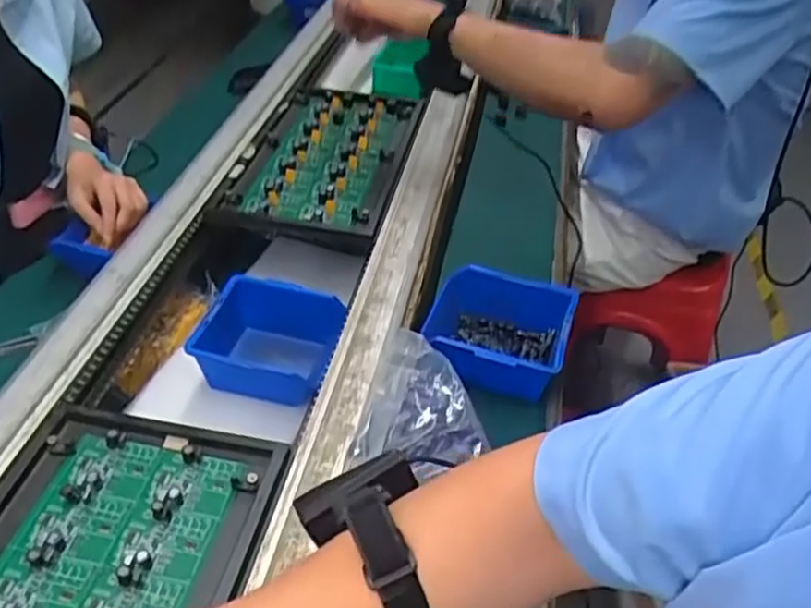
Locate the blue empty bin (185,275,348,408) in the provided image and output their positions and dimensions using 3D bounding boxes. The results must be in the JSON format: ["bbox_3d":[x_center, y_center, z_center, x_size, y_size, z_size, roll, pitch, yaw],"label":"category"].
[{"bbox_3d":[-0.134,0.044,0.730,0.141,0.091,0.112,6,37,8],"label":"blue empty bin"}]

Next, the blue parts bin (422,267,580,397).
[{"bbox_3d":[0.086,0.027,0.695,0.133,0.068,0.120,8,38,10],"label":"blue parts bin"}]

